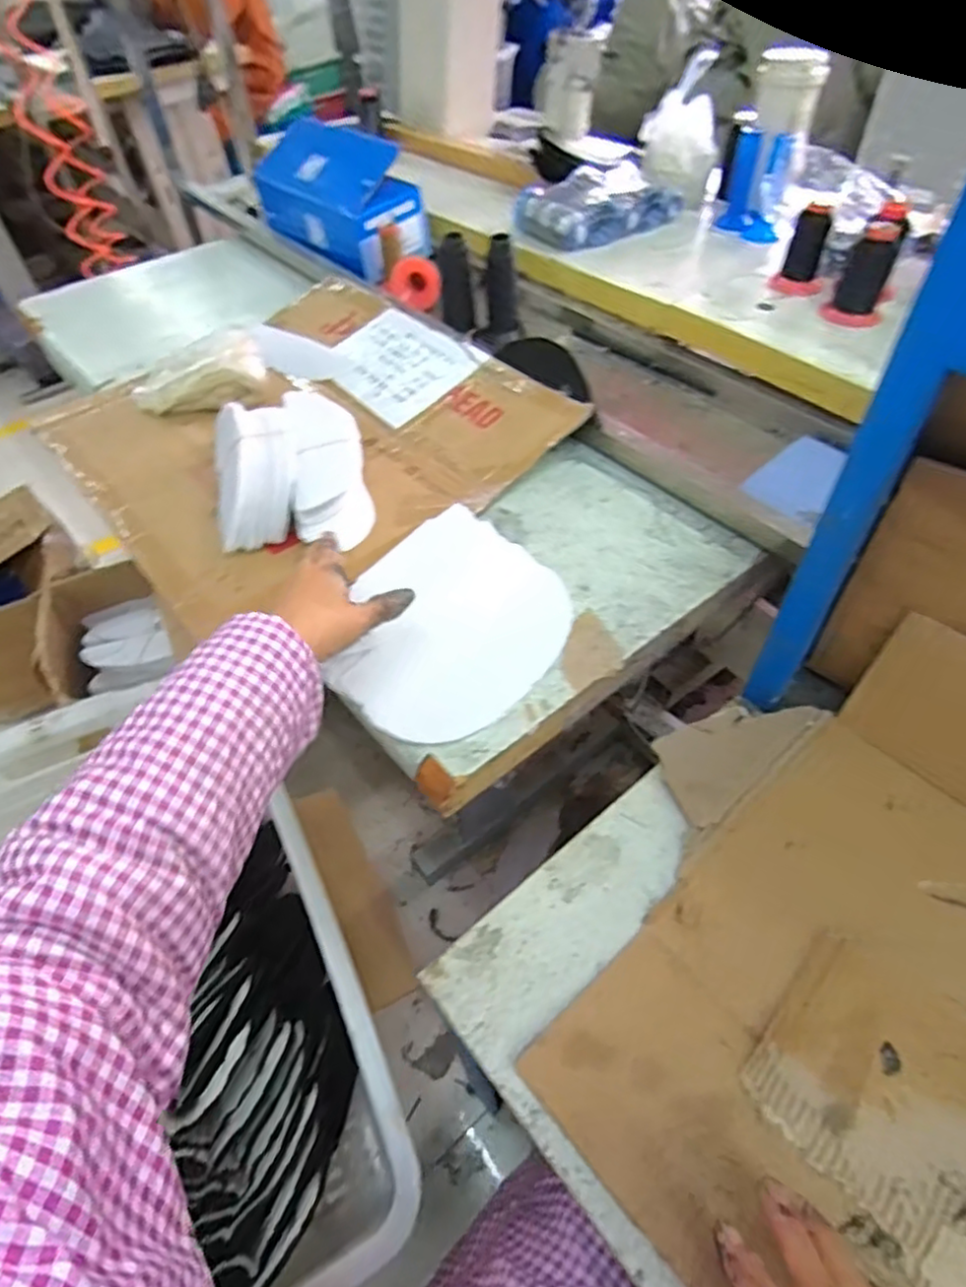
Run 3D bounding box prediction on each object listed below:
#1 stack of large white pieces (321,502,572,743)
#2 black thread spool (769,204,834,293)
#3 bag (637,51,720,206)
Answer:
[{"bbox_3d":[-0.030,-0.020,0.604,0.191,0.024,0.231,29,58,23],"label":"stack of large white pieces"},{"bbox_3d":[0.399,-0.487,0.830,0.057,0.088,0.051,19,55,18],"label":"black thread spool"},{"bbox_3d":[0.307,-0.790,1.050,0.116,0.173,0.121,7,52,9],"label":"bag"}]

